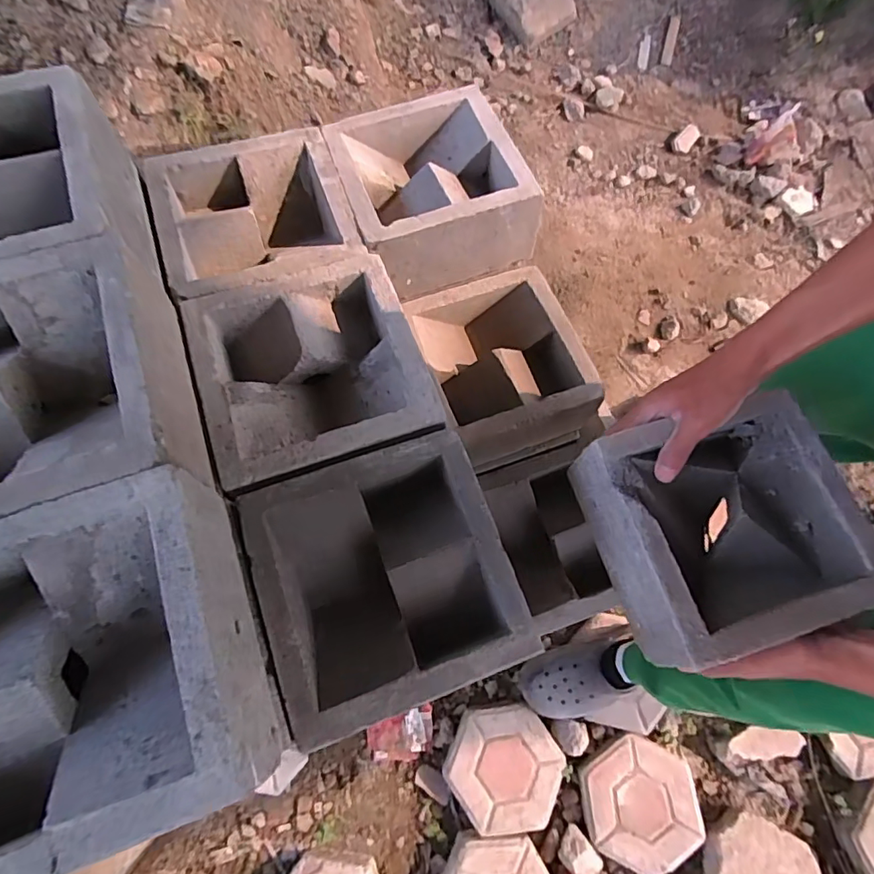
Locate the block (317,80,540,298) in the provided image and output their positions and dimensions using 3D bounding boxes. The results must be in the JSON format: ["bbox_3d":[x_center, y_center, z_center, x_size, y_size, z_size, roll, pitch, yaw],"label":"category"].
[{"bbox_3d":[-0.010,-0.291,0.615,0.192,0.098,0.191,-19,71,-7],"label":"block"}]

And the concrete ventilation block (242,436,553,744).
[{"bbox_3d":[-0.041,0.119,0.441,0.196,0.083,0.195,-19,71,-7],"label":"concrete ventilation block"}]

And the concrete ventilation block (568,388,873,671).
[{"bbox_3d":[0.257,0.079,0.472,0.203,0.080,0.193,-15,69,-5],"label":"concrete ventilation block"}]

